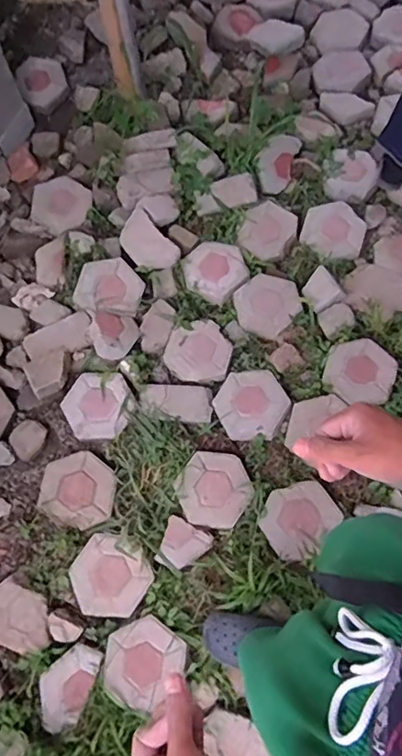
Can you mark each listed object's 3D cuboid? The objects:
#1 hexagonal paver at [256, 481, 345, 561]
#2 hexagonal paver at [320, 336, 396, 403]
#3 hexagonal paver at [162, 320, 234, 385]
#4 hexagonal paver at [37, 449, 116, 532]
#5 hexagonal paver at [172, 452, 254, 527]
[{"bbox_3d":[0.262,0.381,1.447,0.199,0.049,0.198,41,74,13],"label":"hexagonal paver"},{"bbox_3d":[0.466,-0.019,1.597,0.199,0.054,0.210,17,70,6],"label":"hexagonal paver"},{"bbox_3d":[-0.006,-0.084,1.672,0.201,0.037,0.199,12,68,6],"label":"hexagonal paver"},{"bbox_3d":[-0.332,0.302,1.483,0.199,0.056,0.200,12,70,4],"label":"hexagonal paver"},{"bbox_3d":[0.035,0.304,1.494,0.196,0.031,0.201,35,73,11],"label":"hexagonal paver"}]

